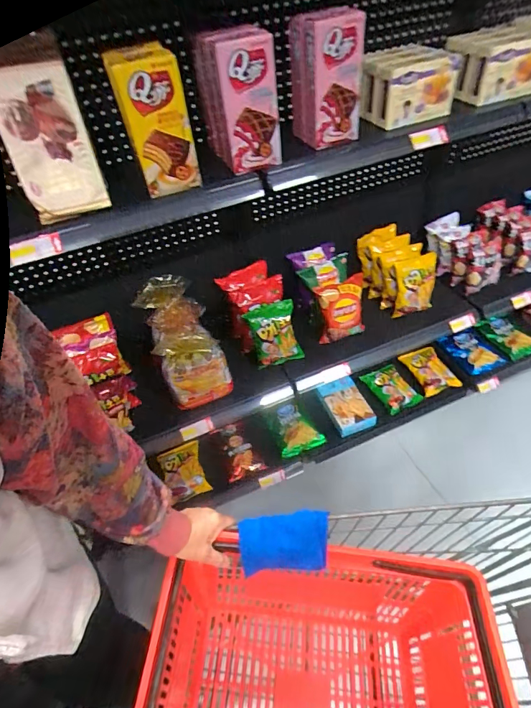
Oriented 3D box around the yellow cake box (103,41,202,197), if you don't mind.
[{"bbox_3d":[-0.197,-0.414,0.734,0.112,0.224,0.077,-15,46,-7],"label":"yellow cake box"}]

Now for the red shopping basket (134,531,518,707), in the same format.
[{"bbox_3d":[0.093,0.496,0.597,0.468,0.293,0.315,0,47,7],"label":"red shopping basket"}]

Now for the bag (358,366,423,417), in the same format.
[{"bbox_3d":[0.446,0.117,1.427,0.121,0.059,0.187,-29,49,-19],"label":"bag"}]

